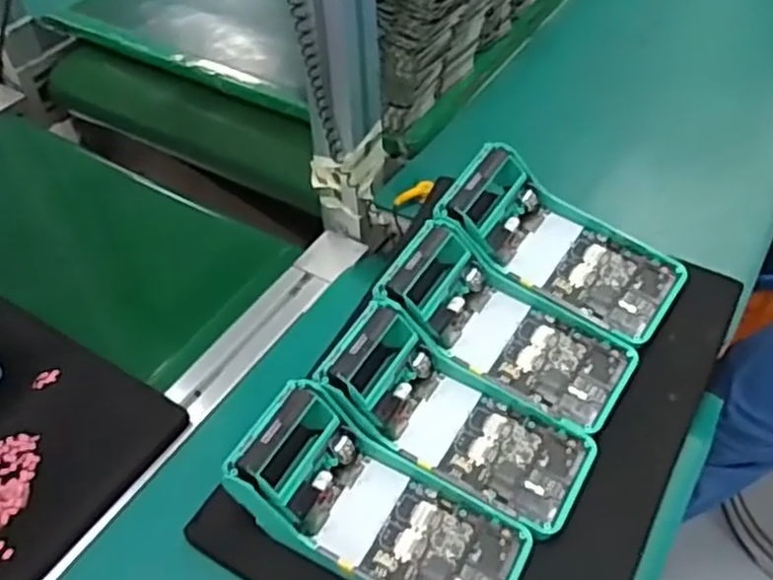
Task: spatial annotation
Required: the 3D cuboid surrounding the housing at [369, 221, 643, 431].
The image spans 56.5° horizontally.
[{"bbox_3d":[0.083,0.022,0.497,0.172,0.071,0.078,24,53,21],"label":"housing"}]

